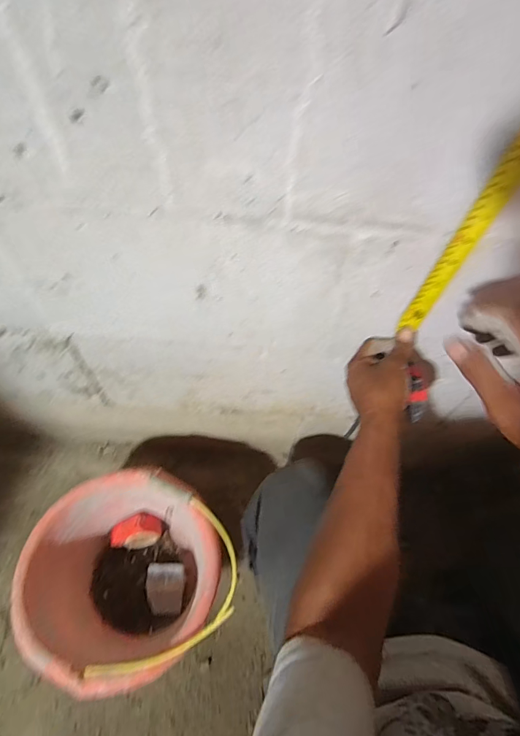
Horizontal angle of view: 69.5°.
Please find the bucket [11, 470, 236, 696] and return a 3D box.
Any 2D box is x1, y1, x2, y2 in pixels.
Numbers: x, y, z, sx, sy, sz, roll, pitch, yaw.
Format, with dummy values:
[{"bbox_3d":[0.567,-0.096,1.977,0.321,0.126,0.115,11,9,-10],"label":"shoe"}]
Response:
[{"bbox_3d":[-0.206,0.343,0.625,0.311,0.232,0.259,26,61,12],"label":"bucket"}]

